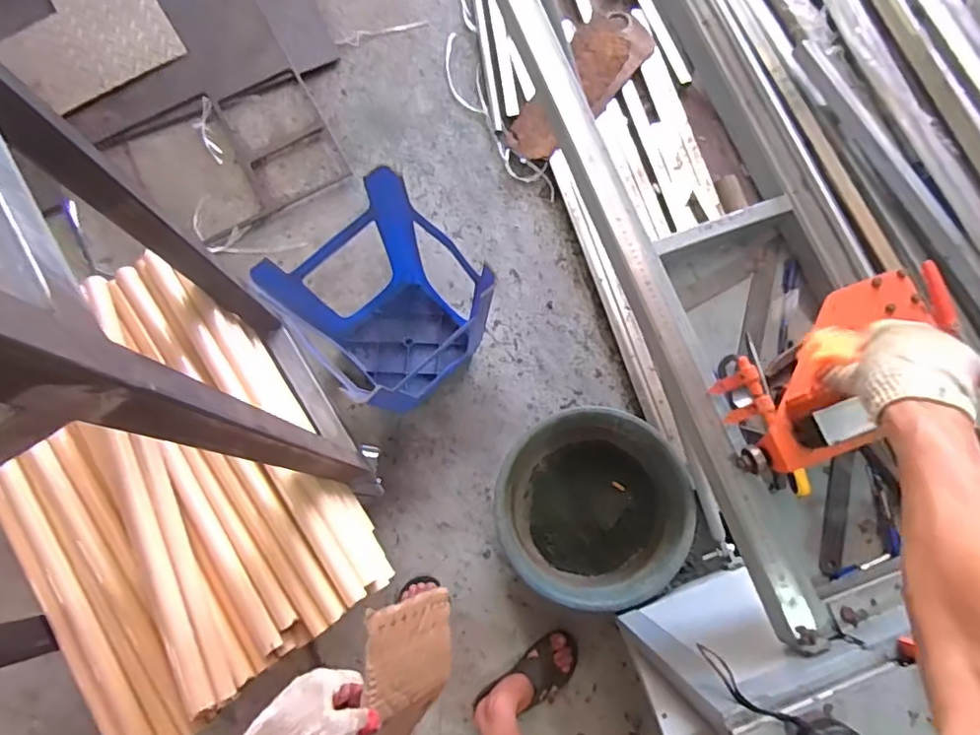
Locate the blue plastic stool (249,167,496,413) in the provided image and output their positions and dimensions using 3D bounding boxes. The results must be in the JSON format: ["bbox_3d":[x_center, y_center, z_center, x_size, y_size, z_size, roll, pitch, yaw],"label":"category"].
[{"bbox_3d":[-0.212,-0.114,1.264,0.345,0.398,0.324,-42,80,-9],"label":"blue plastic stool"}]

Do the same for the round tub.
[{"bbox_3d":[0.218,0.304,1.298,0.393,0.163,0.391,0,76,0],"label":"round tub"}]

